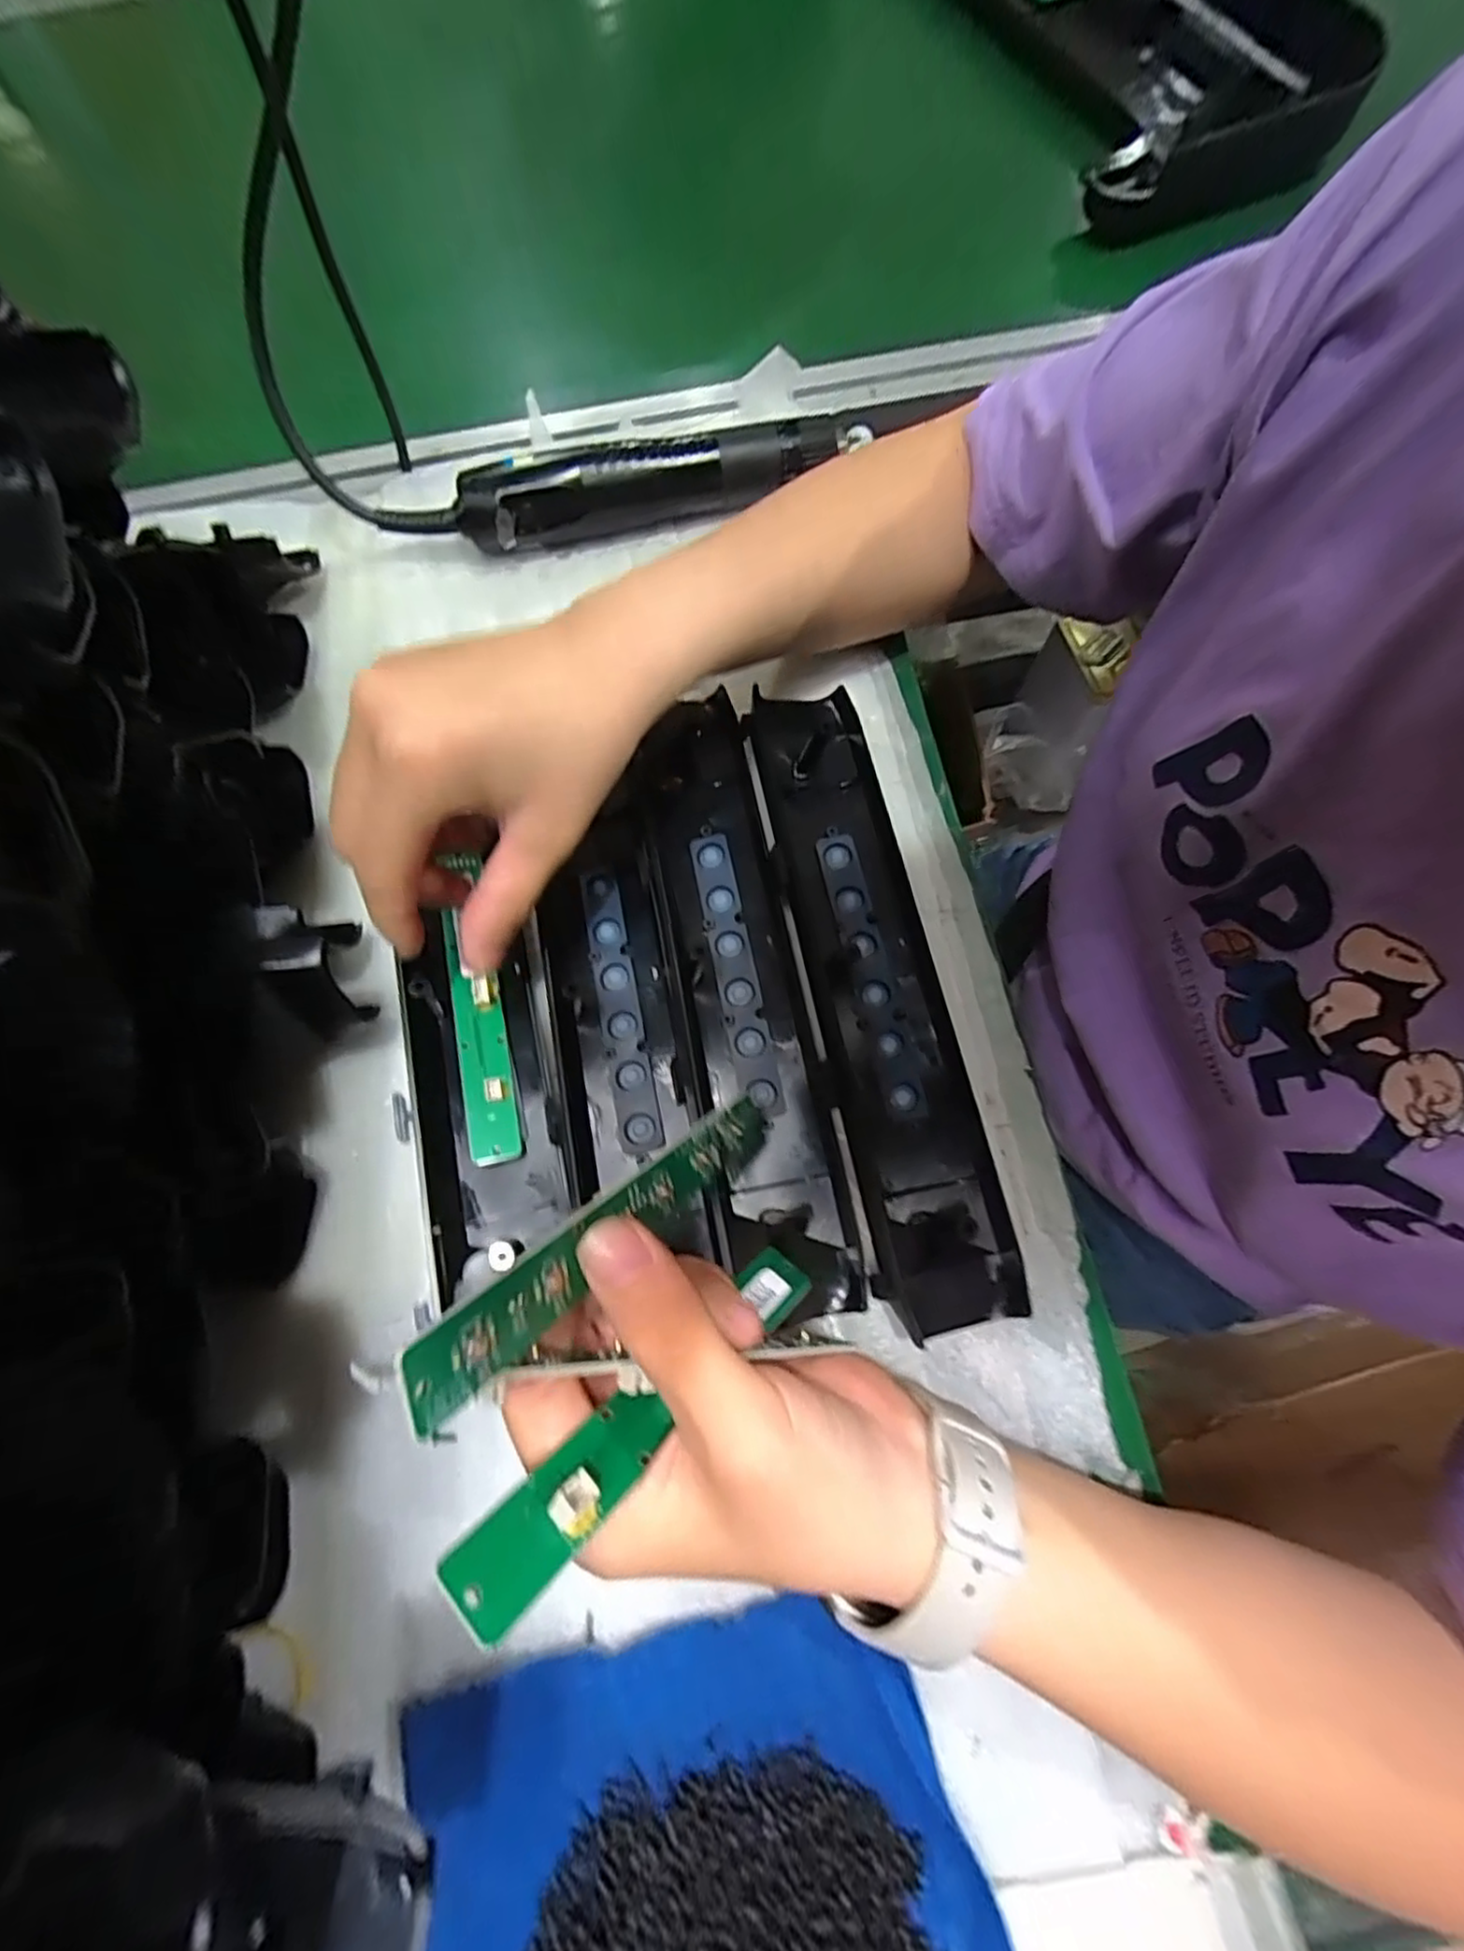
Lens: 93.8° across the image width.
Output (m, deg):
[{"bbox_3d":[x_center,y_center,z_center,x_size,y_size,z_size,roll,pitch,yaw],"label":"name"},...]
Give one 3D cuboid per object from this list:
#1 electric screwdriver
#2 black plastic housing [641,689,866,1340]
[{"bbox_3d":[-0.040,-0.257,0.365,0.200,0.044,0.028,-11,73,-1],"label":"electric screwdriver"},{"bbox_3d":[0.004,0.004,0.282,0.049,0.029,0.249,-11,73,-1],"label":"black plastic housing"}]

